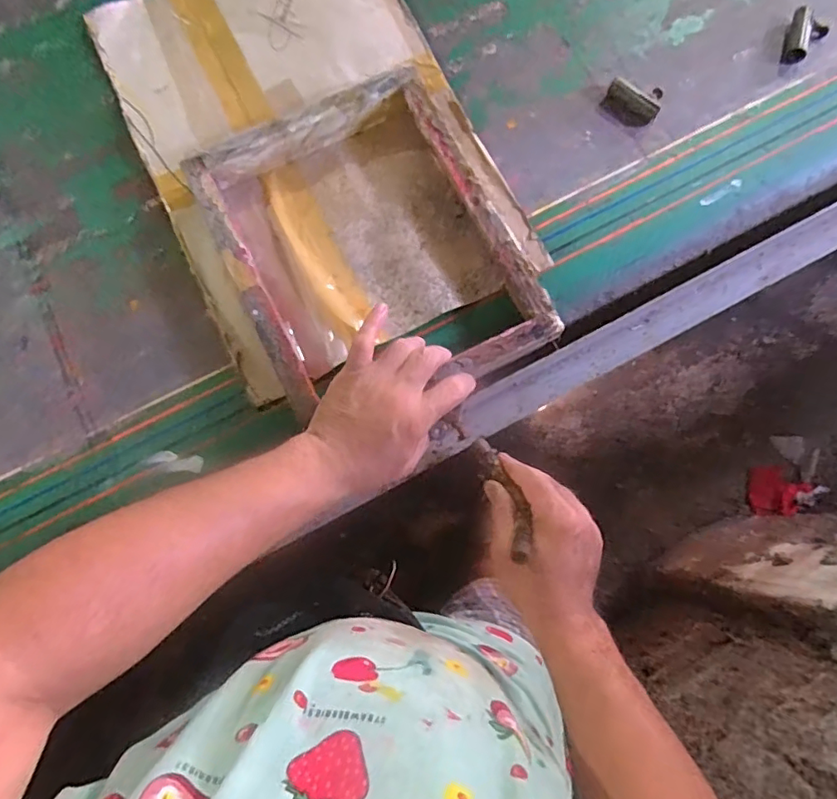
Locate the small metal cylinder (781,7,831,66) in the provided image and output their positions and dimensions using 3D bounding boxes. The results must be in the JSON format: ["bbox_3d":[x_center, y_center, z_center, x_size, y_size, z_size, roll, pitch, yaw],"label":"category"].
[{"bbox_3d":[0.450,-0.420,0.624,0.040,0.019,0.065,20,78,5],"label":"small metal cylinder"}]

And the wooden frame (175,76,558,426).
[{"bbox_3d":[-0.053,-0.154,0.553,0.284,0.050,0.338,-24,78,-5],"label":"wooden frame"}]

